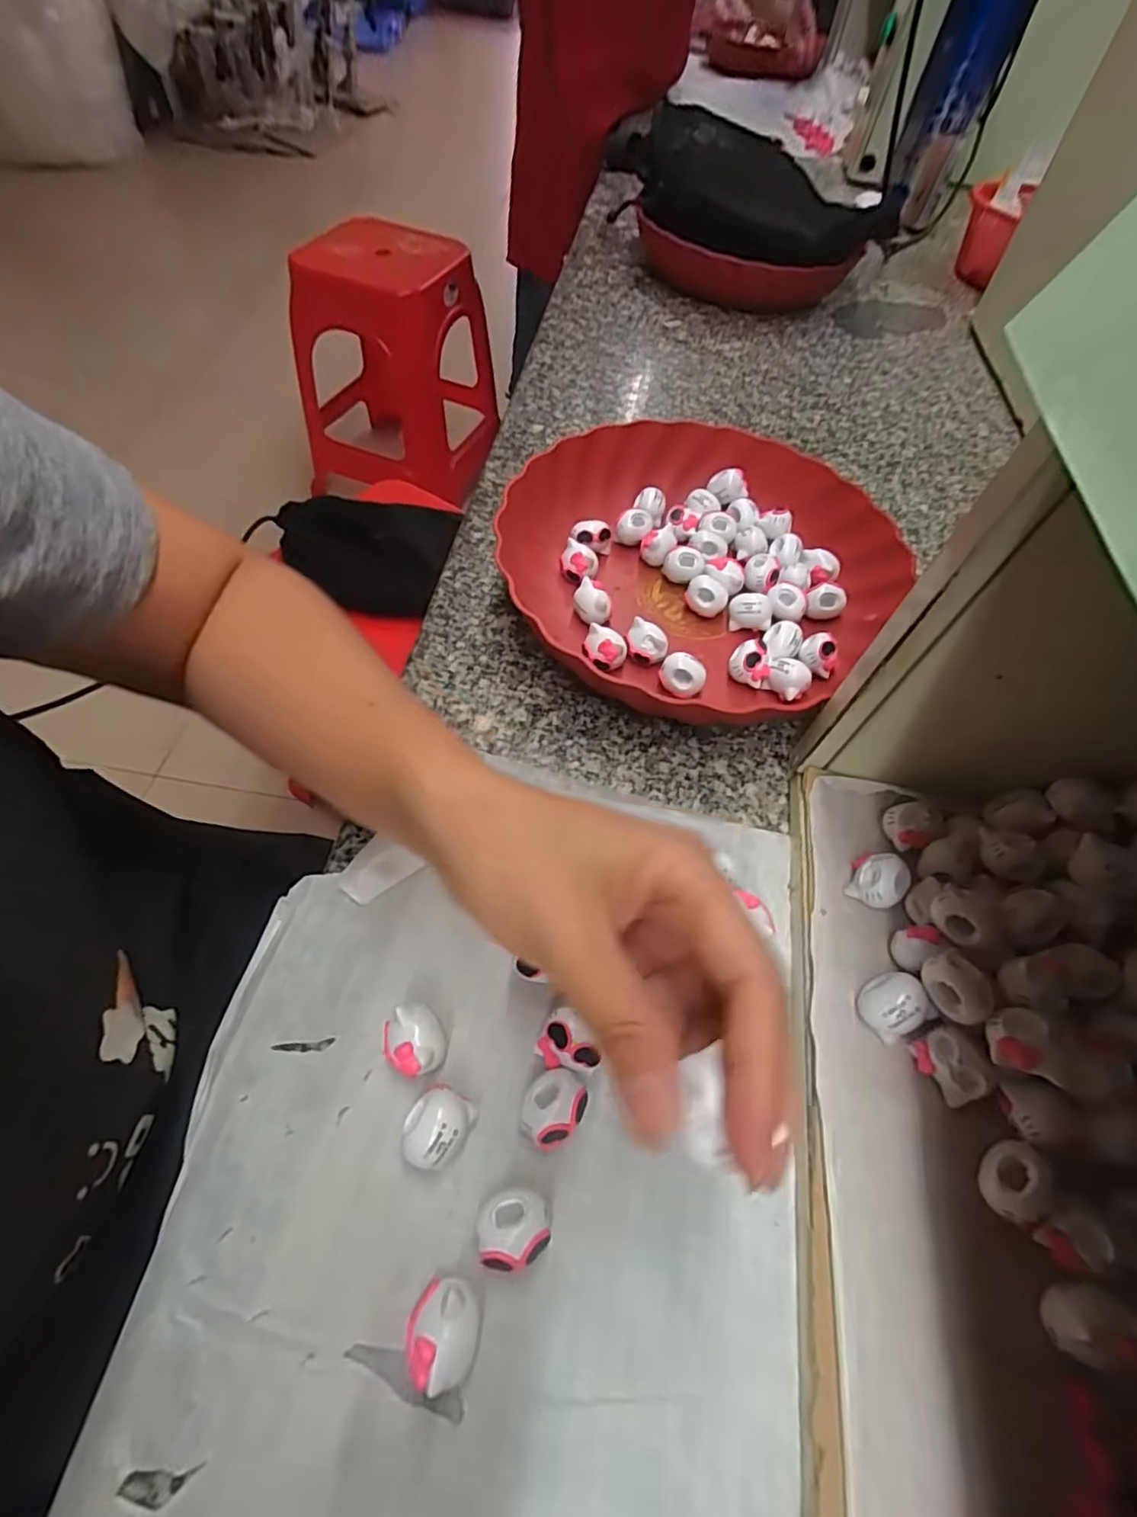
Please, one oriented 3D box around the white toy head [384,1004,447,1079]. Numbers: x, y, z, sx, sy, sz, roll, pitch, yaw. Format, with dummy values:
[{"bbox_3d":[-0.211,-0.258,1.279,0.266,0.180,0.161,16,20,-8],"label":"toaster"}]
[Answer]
[{"bbox_3d":[-0.059,0.109,0.234,0.023,0.019,0.024,2,58,-4],"label":"white toy head"}]

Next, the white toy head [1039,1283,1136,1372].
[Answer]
[{"bbox_3d":[0.167,0.181,0.194,0.024,0.016,0.019,15,58,4],"label":"white toy head"}]

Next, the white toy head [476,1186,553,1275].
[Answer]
[{"bbox_3d":[-0.018,0.160,0.206,0.024,0.018,0.021,-12,60,-12],"label":"white toy head"}]

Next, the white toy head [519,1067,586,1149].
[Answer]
[{"bbox_3d":[-0.006,0.130,0.226,0.021,0.020,0.025,35,62,16],"label":"white toy head"}]

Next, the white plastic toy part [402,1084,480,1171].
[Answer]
[{"bbox_3d":[-0.047,0.134,0.220,0.023,0.020,0.025,2,58,-4],"label":"white plastic toy part"}]

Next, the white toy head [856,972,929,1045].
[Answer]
[{"bbox_3d":[0.128,0.099,0.240,0.024,0.021,0.022,2,58,-4],"label":"white toy head"}]

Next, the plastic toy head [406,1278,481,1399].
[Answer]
[{"bbox_3d":[-0.039,0.180,0.191,0.022,0.020,0.025,7,58,0],"label":"plastic toy head"}]

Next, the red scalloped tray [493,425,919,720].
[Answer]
[{"bbox_3d":[0.085,-0.115,0.376,0.235,0.047,0.244,-13,60,-12],"label":"red scalloped tray"}]

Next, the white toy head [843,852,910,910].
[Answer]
[{"bbox_3d":[0.137,0.055,0.268,0.021,0.020,0.022,20,59,7],"label":"white toy head"}]

